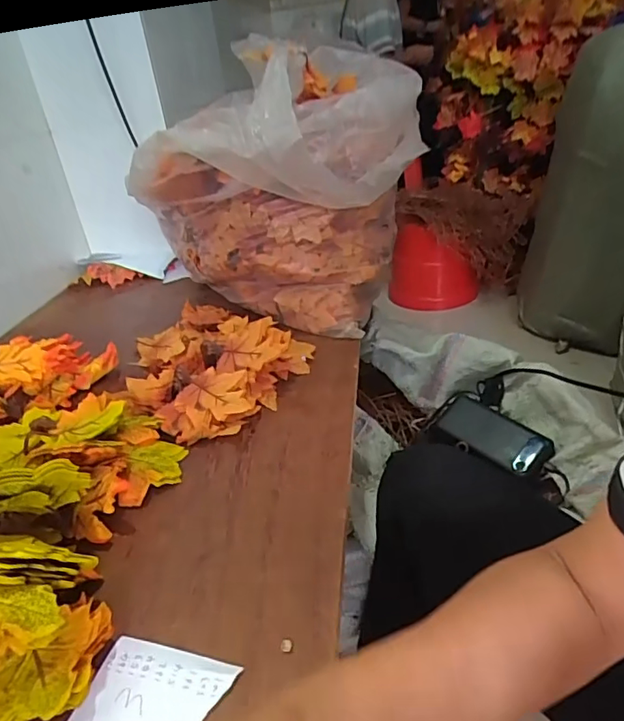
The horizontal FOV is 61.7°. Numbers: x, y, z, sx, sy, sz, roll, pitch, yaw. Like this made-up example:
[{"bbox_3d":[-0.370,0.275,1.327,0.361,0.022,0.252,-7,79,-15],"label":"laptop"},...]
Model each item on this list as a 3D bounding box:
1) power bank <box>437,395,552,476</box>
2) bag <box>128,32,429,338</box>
[{"bbox_3d":[0.249,0.104,0.742,0.082,0.022,0.166,-22,32,-24],"label":"power bank"},{"bbox_3d":[-0.039,-0.274,0.838,0.359,0.334,0.313,6,32,24],"label":"bag"}]

